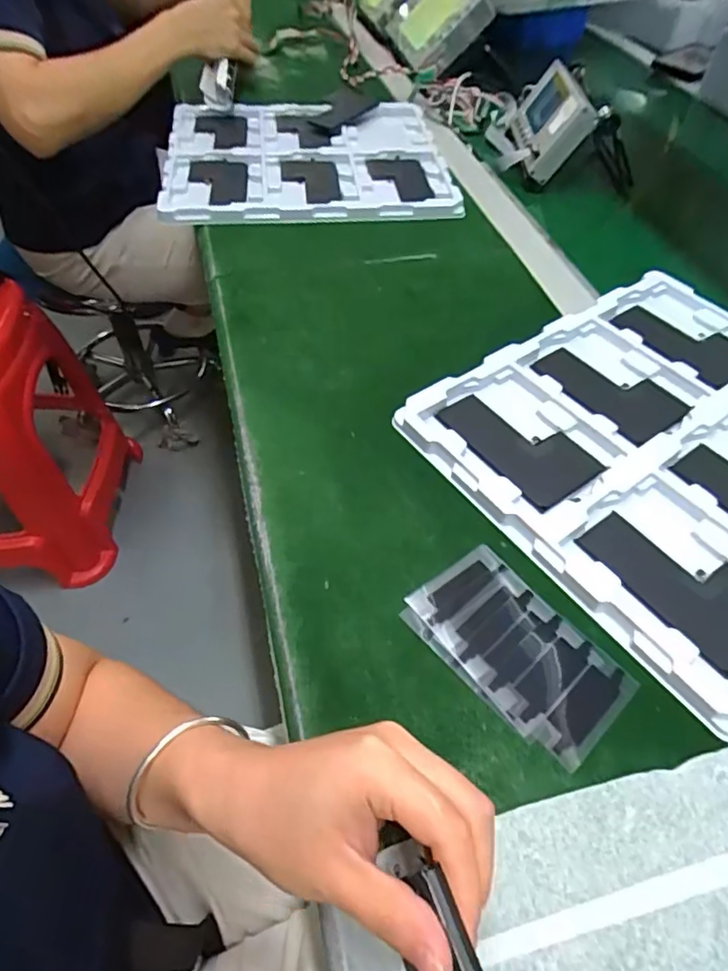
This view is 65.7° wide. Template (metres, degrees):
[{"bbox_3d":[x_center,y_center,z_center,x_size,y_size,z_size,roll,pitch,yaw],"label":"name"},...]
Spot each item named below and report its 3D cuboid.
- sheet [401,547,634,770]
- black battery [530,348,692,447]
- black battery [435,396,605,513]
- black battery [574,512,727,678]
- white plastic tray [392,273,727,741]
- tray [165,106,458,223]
[{"bbox_3d":[0.085,0.090,0.316,0.068,0.006,0.118,-36,61,-25],"label":"sheet"},{"bbox_3d":[0.193,-0.076,0.441,0.066,0.008,0.111,-28,58,-21],"label":"black battery"},{"bbox_3d":[0.110,-0.033,0.405,0.067,0.004,0.110,-32,59,-23],"label":"black battery"},{"bbox_3d":[0.190,0.056,0.340,0.066,0.005,0.108,-32,59,-23],"label":"black battery"},{"bbox_3d":[0.229,-0.034,0.407,0.312,0.017,0.280,-30,58,-22],"label":"white plastic tray"},{"bbox_3d":[-0.068,-0.405,0.683,0.326,0.035,0.300,-7,52,-6],"label":"tray"}]

